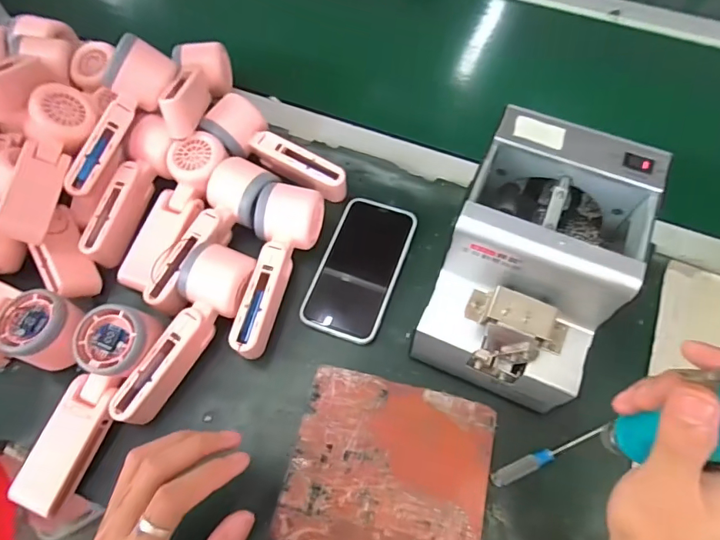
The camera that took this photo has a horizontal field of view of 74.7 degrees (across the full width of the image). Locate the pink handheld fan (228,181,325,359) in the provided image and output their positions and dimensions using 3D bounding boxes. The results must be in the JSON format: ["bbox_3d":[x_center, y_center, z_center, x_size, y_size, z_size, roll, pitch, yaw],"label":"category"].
[{"bbox_3d":[-0.083,-0.002,0.439,0.055,0.055,0.164,13,64,8],"label":"pink handheld fan"}]

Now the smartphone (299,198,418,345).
[{"bbox_3d":[0.001,-0.004,0.466,0.076,0.010,0.146,17,65,10],"label":"smartphone"}]

